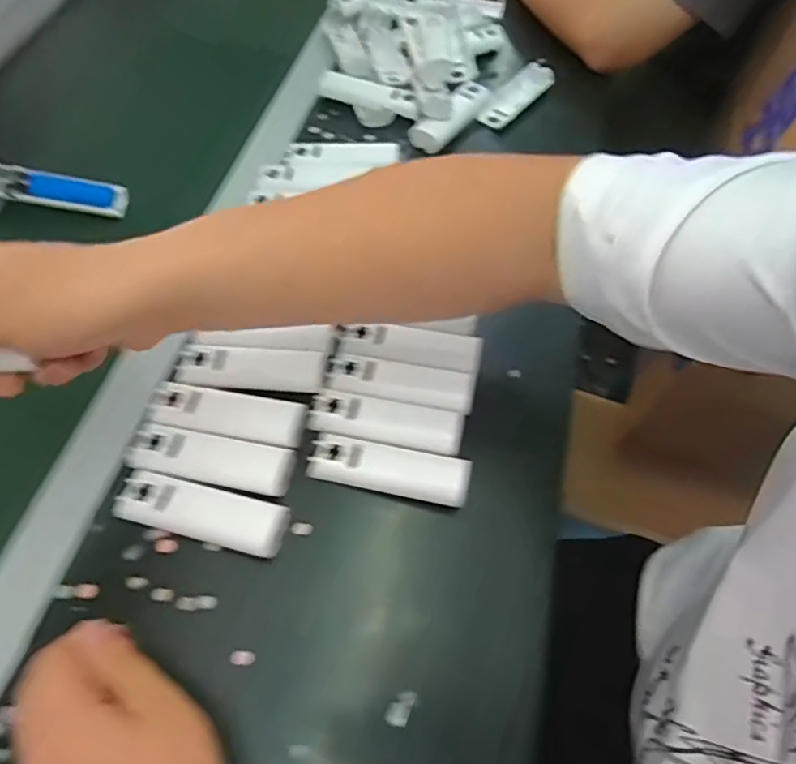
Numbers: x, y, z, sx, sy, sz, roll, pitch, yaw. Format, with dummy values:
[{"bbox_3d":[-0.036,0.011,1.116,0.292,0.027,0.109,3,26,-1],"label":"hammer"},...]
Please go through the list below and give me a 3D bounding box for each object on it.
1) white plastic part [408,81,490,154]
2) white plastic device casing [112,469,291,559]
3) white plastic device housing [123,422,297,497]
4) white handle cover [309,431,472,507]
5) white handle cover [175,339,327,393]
[{"bbox_3d":[0.056,-0.269,0.602,0.035,0.025,0.101,35,64,17],"label":"white plastic part"},{"bbox_3d":[-0.127,0.083,0.388,0.109,0.006,0.033,14,60,5],"label":"white plastic device casing"},{"bbox_3d":[-0.126,0.050,0.404,0.111,0.010,0.031,11,60,4],"label":"white plastic device housing"},{"bbox_3d":[-0.006,0.058,0.409,0.107,0.010,0.034,13,60,5],"label":"white handle cover"},{"bbox_3d":[-0.108,-0.013,0.437,0.105,0.008,0.031,5,59,0],"label":"white handle cover"}]

